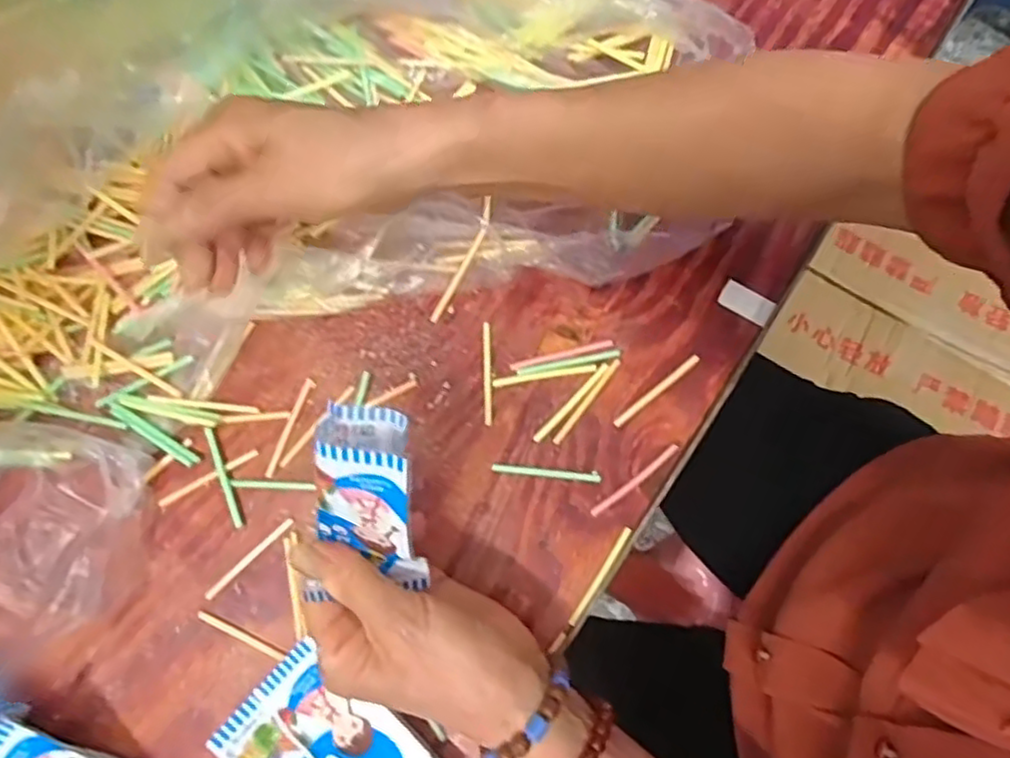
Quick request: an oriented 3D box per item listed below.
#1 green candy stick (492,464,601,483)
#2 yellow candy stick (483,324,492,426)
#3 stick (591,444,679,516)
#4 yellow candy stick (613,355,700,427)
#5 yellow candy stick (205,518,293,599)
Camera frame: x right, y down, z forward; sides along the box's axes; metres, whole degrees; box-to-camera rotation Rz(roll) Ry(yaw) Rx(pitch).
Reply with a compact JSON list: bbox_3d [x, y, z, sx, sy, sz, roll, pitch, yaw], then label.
[{"bbox_3d":[0.024,0.053,0.379,0.061,0.004,0.006,6,78,2],"label":"green candy stick"},{"bbox_3d":[-0.011,-0.004,0.392,0.006,0.004,0.061,-2,78,0],"label":"yellow candy stick"},{"bbox_3d":[0.074,0.058,0.378,0.062,0.004,0.005,-37,80,-7],"label":"stick"},{"bbox_3d":[0.089,0.007,0.389,0.064,0.004,0.005,-38,80,-7],"label":"yellow candy stick"},{"bbox_3d":[-0.144,0.100,0.373,0.061,0.004,0.005,-43,81,-7],"label":"yellow candy stick"}]

